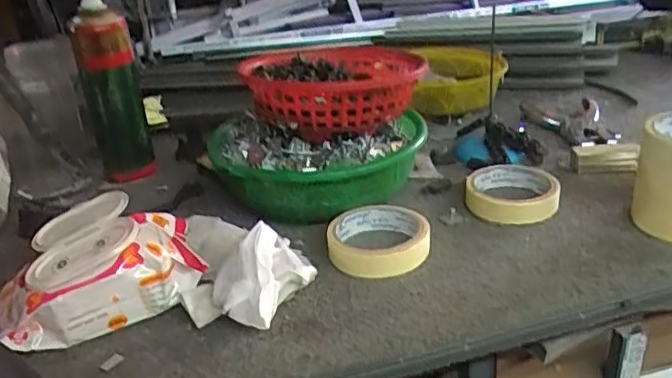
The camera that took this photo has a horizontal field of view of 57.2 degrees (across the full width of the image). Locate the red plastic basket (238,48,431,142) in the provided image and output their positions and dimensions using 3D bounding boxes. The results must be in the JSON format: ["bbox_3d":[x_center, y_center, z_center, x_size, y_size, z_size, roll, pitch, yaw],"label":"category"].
[{"bbox_3d":[-0.001,-0.096,0.606,0.163,0.062,0.160,-5,24,2],"label":"red plastic basket"}]

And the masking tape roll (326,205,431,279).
[{"bbox_3d":[0.039,0.047,0.566,0.090,0.029,0.090,-4,25,2],"label":"masking tape roll"}]

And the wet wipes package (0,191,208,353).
[{"bbox_3d":[-0.191,0.060,0.508,0.143,0.069,0.130,-16,28,-22],"label":"wet wipes package"}]

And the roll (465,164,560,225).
[{"bbox_3d":[0.181,0.005,0.631,0.089,0.032,0.089,-5,24,2],"label":"roll"}]

